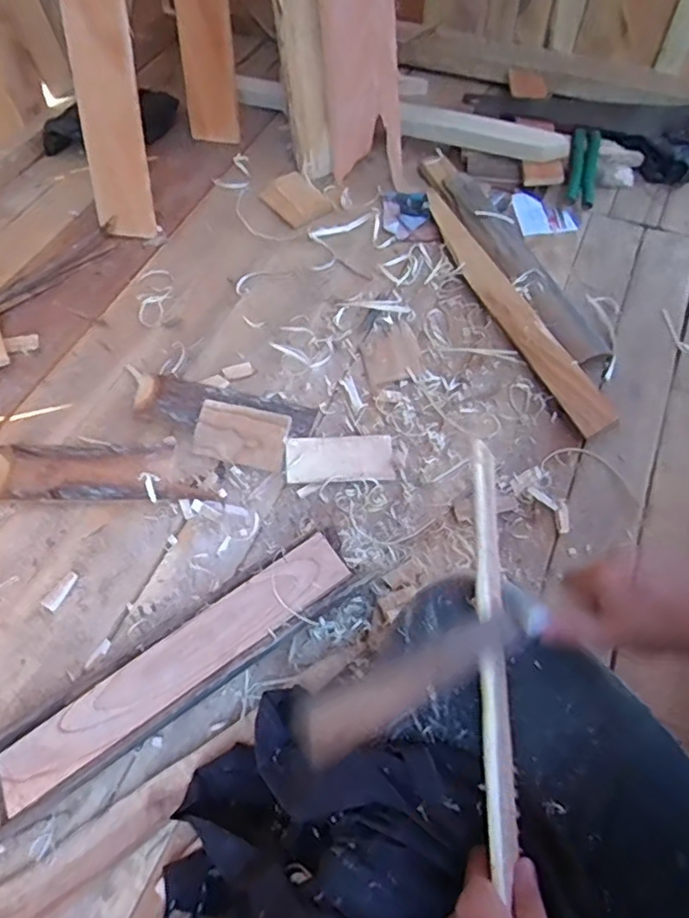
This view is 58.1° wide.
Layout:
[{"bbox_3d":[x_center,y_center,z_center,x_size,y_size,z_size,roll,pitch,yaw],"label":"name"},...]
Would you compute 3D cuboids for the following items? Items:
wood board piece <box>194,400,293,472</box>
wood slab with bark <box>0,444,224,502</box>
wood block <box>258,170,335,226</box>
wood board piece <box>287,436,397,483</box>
[{"bbox_3d":[-0.132,-0.031,0.797,0.121,0.011,0.070,13,93,10],"label":"wood board piece"},{"bbox_3d":[-0.320,0.014,0.802,0.302,0.028,0.080,1,58,1],"label":"wood slab with bark"},{"bbox_3d":[-0.081,-0.450,1.078,0.088,0.017,0.129,-32,63,-18],"label":"wood block"},{"bbox_3d":[-0.004,0.000,0.788,0.135,0.011,0.055,-1,80,-6],"label":"wood board piece"}]

